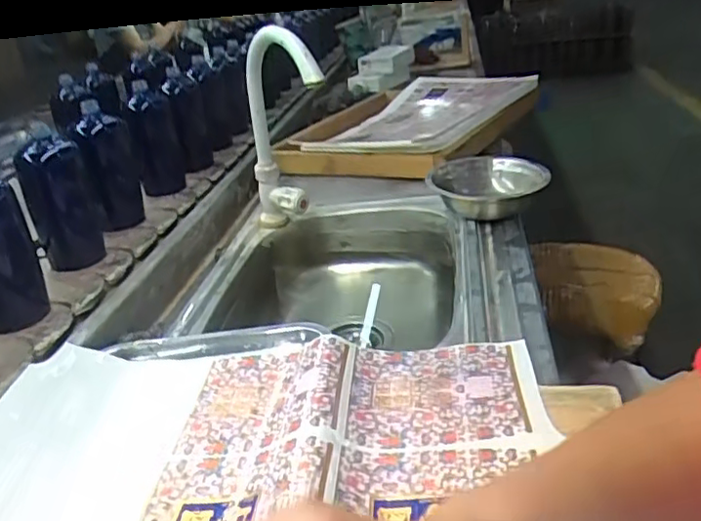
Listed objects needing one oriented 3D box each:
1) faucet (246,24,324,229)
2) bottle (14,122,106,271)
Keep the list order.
[{"bbox_3d":[-0.084,-0.159,0.843,0.056,0.293,0.199,-20,29,-25],"label":"faucet"},{"bbox_3d":[-0.398,-0.094,0.856,0.079,0.179,0.092,-17,28,-20],"label":"bottle"}]

